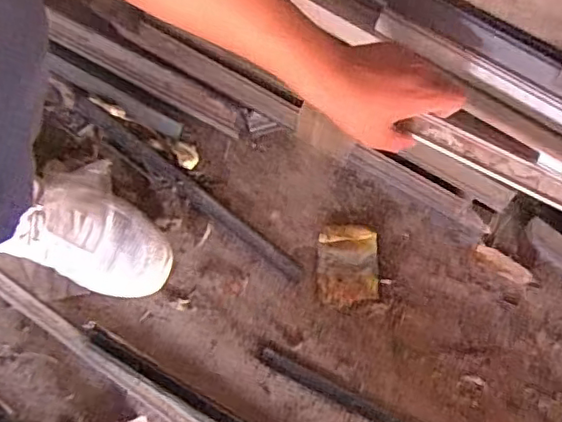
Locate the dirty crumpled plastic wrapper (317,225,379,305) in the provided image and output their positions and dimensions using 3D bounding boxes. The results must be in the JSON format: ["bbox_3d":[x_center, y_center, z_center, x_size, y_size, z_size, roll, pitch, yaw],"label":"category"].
[{"bbox_3d":[0.076,0.061,0.688,0.067,0.008,0.089,2,76,0],"label":"dirty crumpled plastic wrapper"}]

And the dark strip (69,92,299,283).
[{"bbox_3d":[-0.119,-0.033,0.723,0.353,0.012,0.020,38,75,10],"label":"dark strip"}]

